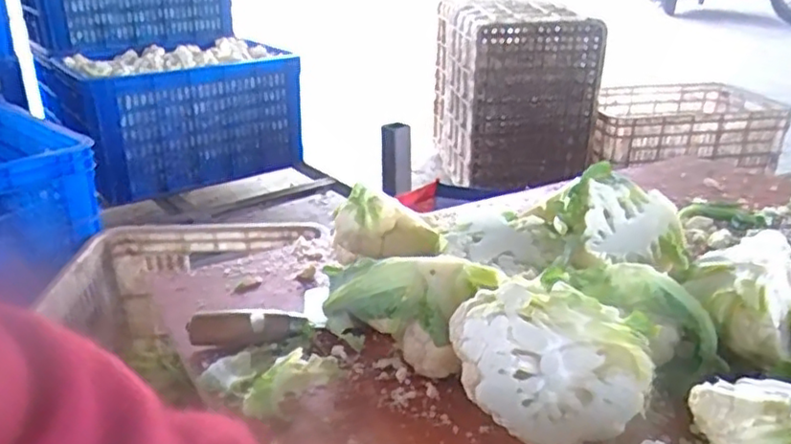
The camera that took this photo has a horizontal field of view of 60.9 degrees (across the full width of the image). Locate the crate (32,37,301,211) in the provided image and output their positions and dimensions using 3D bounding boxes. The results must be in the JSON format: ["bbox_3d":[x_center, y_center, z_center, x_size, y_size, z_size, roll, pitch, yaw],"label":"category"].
[{"bbox_3d":[-0.560,-0.274,1.669,0.510,0.301,0.422,-18,30,-35],"label":"crate"}]

